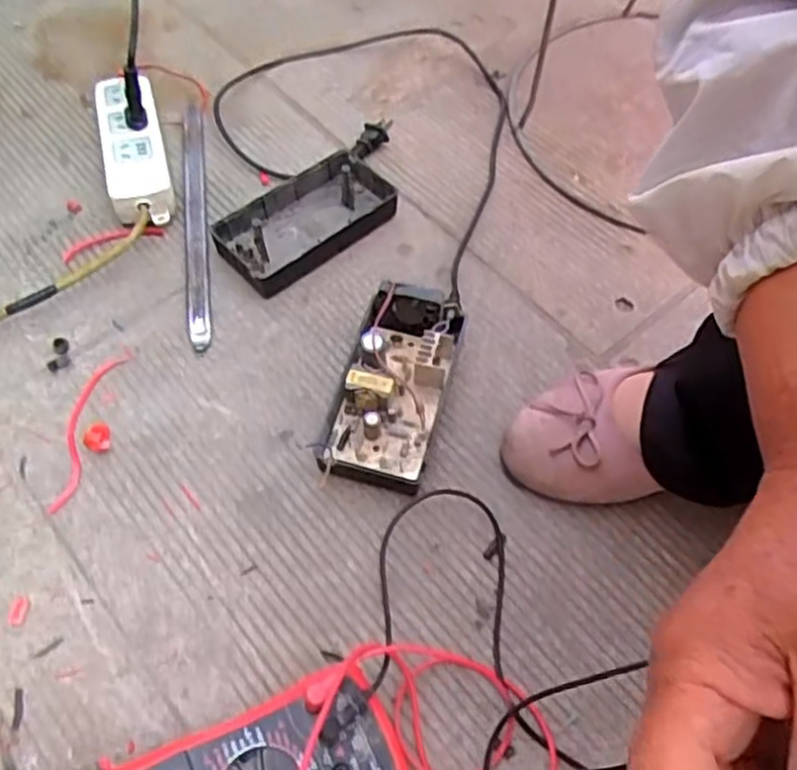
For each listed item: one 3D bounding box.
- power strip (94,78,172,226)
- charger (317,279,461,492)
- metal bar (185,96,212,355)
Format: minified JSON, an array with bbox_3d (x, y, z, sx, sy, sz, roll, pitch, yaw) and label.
[{"bbox_3d":[-0.242,-0.217,0.692,0.057,0.038,0.171,-15,62,-10],"label":"power strip"},{"bbox_3d":[-0.004,0.000,0.560,0.075,0.054,0.149,15,61,6],"label":"charger"},{"bbox_3d":[-0.182,-0.164,0.670,0.021,0.010,0.290,-6,61,-6],"label":"metal bar"}]

